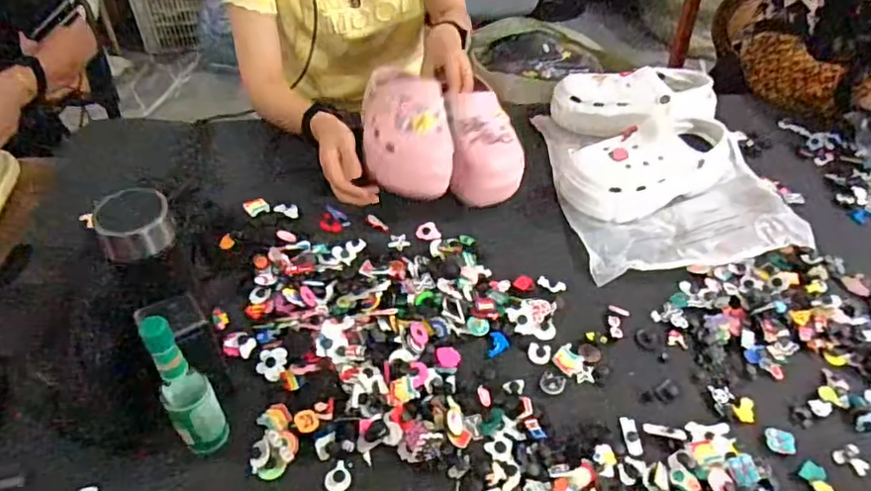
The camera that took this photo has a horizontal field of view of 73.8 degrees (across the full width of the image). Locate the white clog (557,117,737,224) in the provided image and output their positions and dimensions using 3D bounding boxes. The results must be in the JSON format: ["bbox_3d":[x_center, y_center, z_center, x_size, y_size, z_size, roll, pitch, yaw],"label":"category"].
[{"bbox_3d":[0.319,-0.121,0.833,0.271,0.093,0.122,-21,50,-21],"label":"white clog"}]

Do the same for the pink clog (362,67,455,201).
[{"bbox_3d":[-0.042,-0.174,0.808,0.110,0.087,0.228,-6,47,-9],"label":"pink clog"}]

